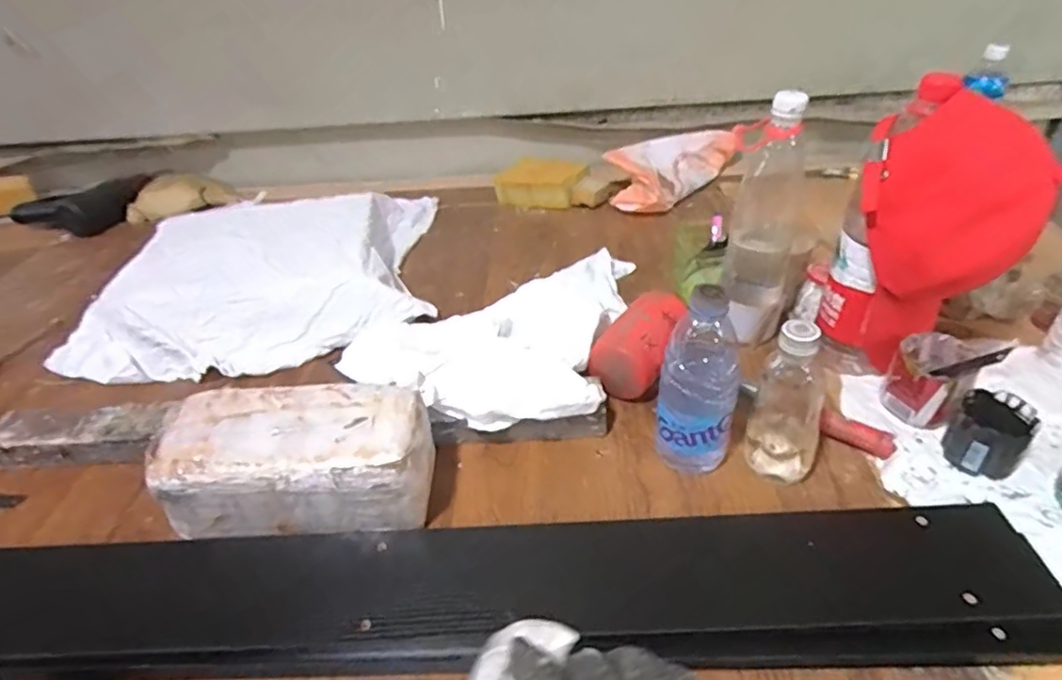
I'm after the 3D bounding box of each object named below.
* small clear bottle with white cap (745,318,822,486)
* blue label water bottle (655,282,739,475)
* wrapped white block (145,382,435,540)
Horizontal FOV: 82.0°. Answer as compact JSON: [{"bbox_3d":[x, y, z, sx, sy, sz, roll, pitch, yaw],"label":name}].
[{"bbox_3d":[0.234,0.058,0.554,0.058,0.167,0.056,12,40,22],"label":"small clear bottle with white cap"},{"bbox_3d":[0.155,0.040,0.573,0.071,0.182,0.063,8,39,18],"label":"blue label water bottle"},{"bbox_3d":[-0.210,0.116,0.572,0.241,0.105,0.106,-4,37,3],"label":"wrapped white block"}]

